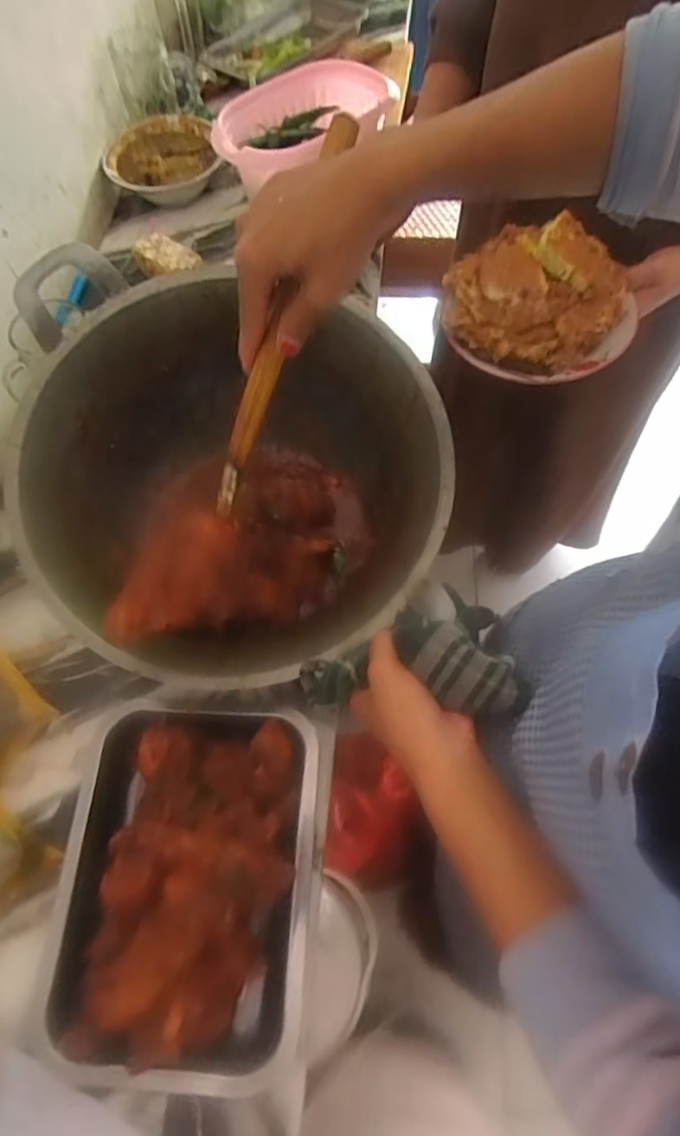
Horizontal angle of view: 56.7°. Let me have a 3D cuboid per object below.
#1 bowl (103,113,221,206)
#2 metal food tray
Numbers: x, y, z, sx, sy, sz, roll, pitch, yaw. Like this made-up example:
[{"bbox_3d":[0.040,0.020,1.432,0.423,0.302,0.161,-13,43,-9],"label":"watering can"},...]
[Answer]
[{"bbox_3d":[-0.248,-0.570,0.887,0.149,0.051,0.143,-1,63,2],"label":"bowl"},{"bbox_3d":[-0.118,0.230,0.467,0.189,0.057,0.251,4,63,4],"label":"metal food tray"}]

